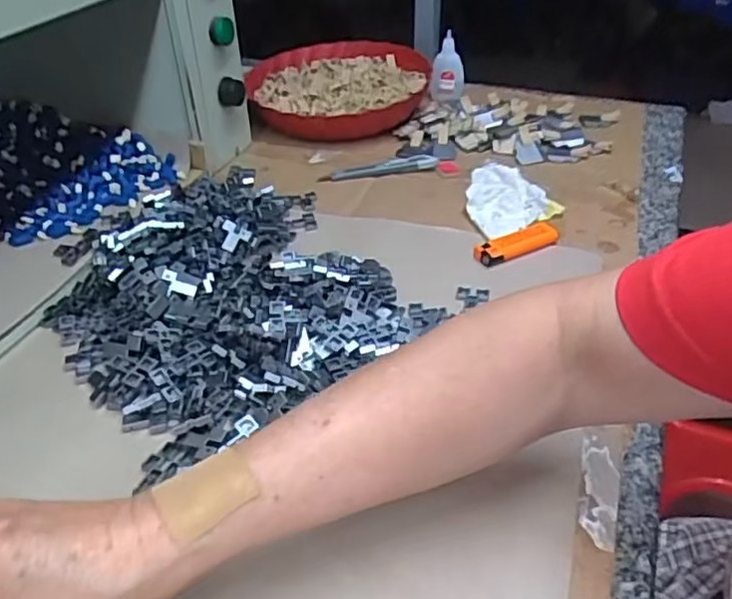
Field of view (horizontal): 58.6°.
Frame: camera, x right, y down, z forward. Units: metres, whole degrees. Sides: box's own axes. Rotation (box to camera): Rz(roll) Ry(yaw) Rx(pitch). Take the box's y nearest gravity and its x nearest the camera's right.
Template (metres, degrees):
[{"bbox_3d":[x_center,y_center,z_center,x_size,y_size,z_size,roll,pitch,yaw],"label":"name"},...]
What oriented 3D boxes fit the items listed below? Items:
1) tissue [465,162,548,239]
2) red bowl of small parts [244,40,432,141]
[{"bbox_3d":[0.140,-0.100,0.652,0.075,0.027,0.112,9,38,13],"label":"tissue"},{"bbox_3d":[-0.032,-0.280,0.860,0.225,0.074,0.210,-1,37,1],"label":"red bowl of small parts"}]

